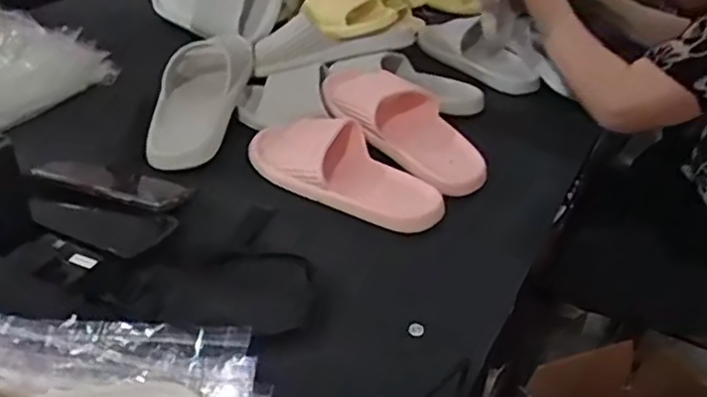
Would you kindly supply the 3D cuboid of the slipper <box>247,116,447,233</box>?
[{"bbox_3d":[-0.006,-0.041,0.762,0.232,0.056,0.106,29,42,30],"label":"slipper"}]

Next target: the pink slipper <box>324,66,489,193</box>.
[{"bbox_3d":[0.069,-0.098,0.828,0.108,0.061,0.241,-25,45,-35],"label":"pink slipper"}]

